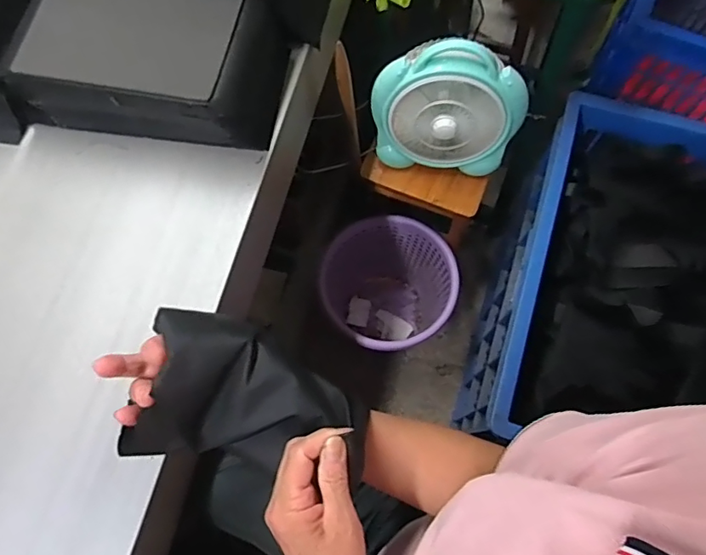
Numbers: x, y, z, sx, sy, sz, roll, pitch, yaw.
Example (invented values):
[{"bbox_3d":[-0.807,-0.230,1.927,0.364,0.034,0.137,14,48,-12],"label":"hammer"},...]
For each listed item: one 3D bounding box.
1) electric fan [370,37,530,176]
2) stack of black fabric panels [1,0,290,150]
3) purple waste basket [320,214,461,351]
[{"bbox_3d":[0.153,-0.274,0.858,0.239,0.248,0.076,9,58,4],"label":"electric fan"},{"bbox_3d":[-0.227,-0.254,0.612,0.276,0.106,0.177,10,72,4],"label":"stack of black fabric panels"},{"bbox_3d":[0.064,0.036,1.189,0.302,0.287,0.274,41,76,13],"label":"purple waste basket"}]

